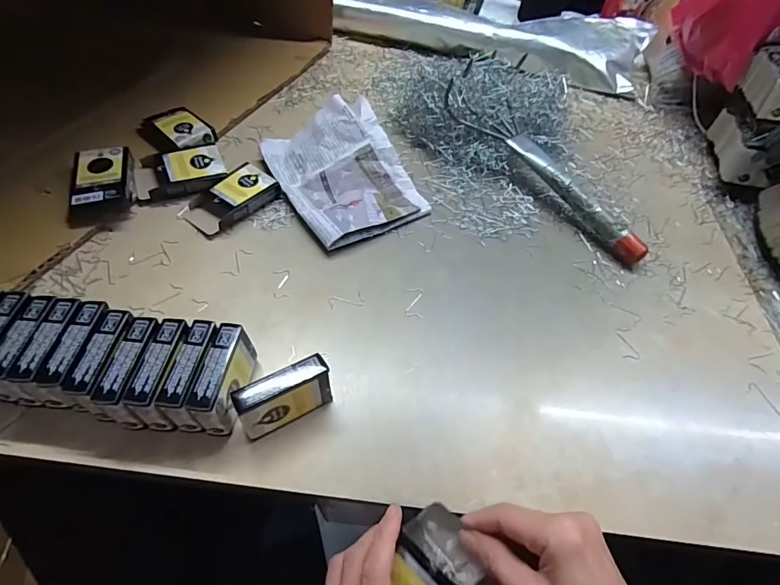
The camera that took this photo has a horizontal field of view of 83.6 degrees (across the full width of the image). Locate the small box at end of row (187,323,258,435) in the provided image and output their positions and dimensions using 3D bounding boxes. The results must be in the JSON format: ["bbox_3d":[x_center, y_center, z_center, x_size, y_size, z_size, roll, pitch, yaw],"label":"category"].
[{"bbox_3d":[-0.131,0.070,0.351,0.023,0.062,0.077,10,54,2],"label":"small box at end of row"}]

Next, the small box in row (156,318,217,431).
[{"bbox_3d":[-0.154,0.065,0.348,0.024,0.054,0.078,5,54,-1],"label":"small box in row"}]

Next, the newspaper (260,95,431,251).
[{"bbox_3d":[-0.055,-0.148,0.514,0.148,0.042,0.187,-28,65,-19],"label":"newspaper"}]

